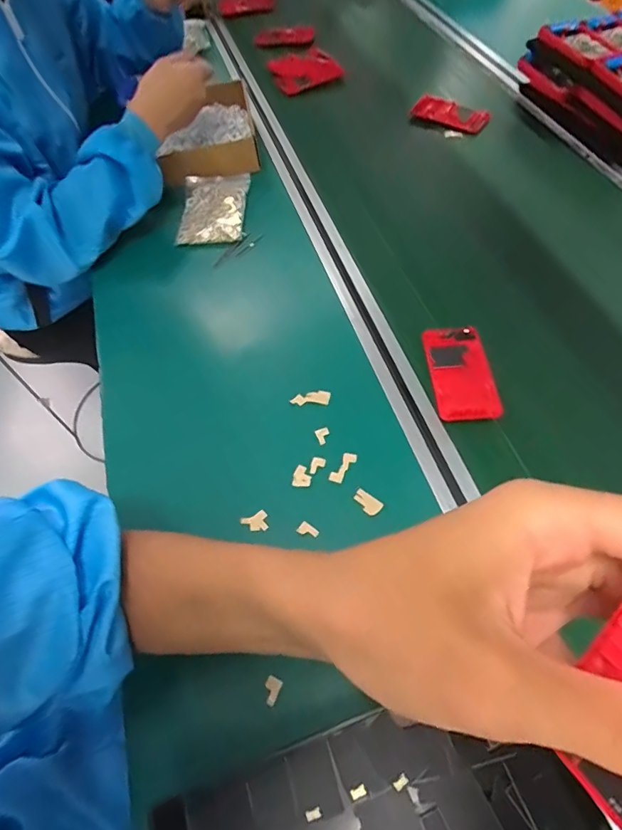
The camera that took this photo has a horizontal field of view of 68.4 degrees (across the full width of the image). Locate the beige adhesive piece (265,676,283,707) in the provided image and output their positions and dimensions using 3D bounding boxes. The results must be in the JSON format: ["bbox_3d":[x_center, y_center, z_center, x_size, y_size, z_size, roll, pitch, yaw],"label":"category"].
[{"bbox_3d":[-0.031,0.213,0.353,0.012,0.004,0.018,22,62,15],"label":"beige adhesive piece"}]

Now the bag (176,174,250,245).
[{"bbox_3d":[-0.143,-0.306,0.669,0.094,0.016,0.142,-2,59,3],"label":"bag"}]

